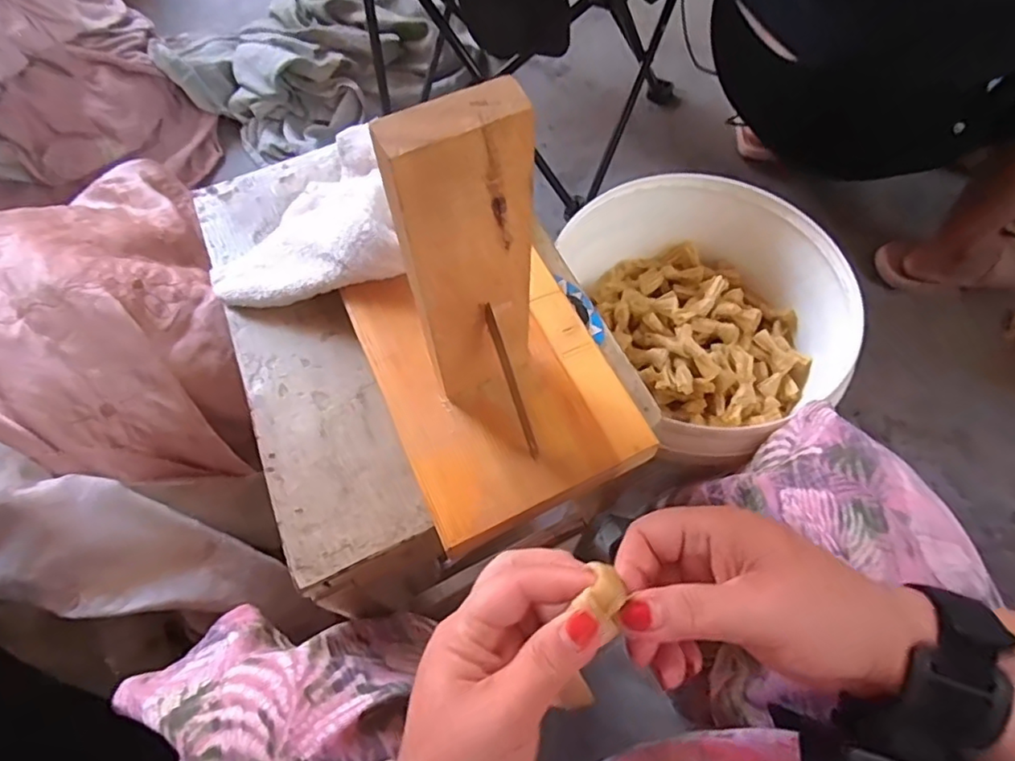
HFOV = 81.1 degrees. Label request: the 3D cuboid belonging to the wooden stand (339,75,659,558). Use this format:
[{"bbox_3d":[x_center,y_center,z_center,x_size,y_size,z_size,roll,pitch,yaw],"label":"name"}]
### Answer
[{"bbox_3d":[-0.013,-0.045,0.309,0.137,0.217,0.187,-23,65,-10],"label":"wooden stand"}]

